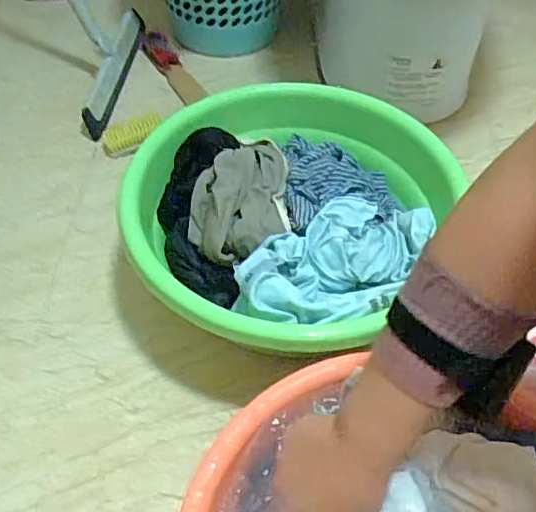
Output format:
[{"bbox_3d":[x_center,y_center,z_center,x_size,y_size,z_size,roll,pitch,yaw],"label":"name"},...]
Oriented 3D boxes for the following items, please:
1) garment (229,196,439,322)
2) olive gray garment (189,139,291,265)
[{"bbox_3d":[0.075,0.007,0.588,0.216,0.048,0.117,-29,58,-24],"label":"garment"},{"bbox_3d":[-0.032,-0.073,0.642,0.108,0.055,0.174,1,51,-2],"label":"olive gray garment"}]

